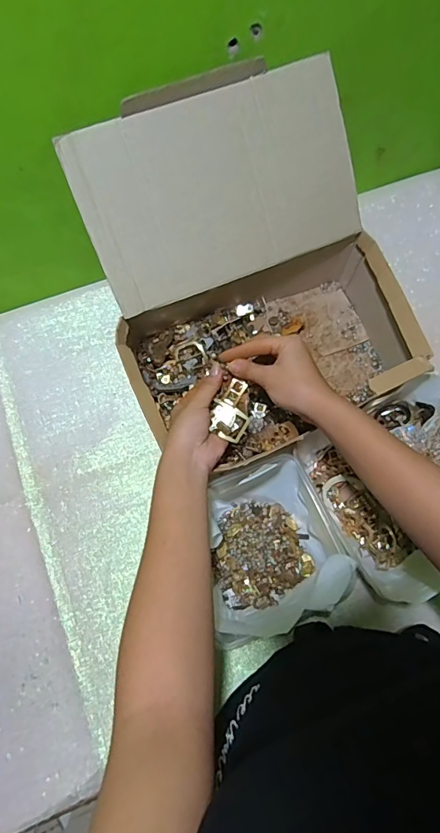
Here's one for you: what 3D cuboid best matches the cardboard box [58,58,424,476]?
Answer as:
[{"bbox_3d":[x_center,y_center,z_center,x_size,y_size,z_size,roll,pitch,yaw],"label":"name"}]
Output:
[{"bbox_3d":[0.036,-0.153,0.524,0.327,0.228,0.332,-20,71,-6],"label":"cardboard box"}]

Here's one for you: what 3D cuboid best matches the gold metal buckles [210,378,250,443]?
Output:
[{"bbox_3d":[0.013,-0.006,0.482,0.037,0.017,0.064,10,71,5],"label":"gold metal buckles"}]

